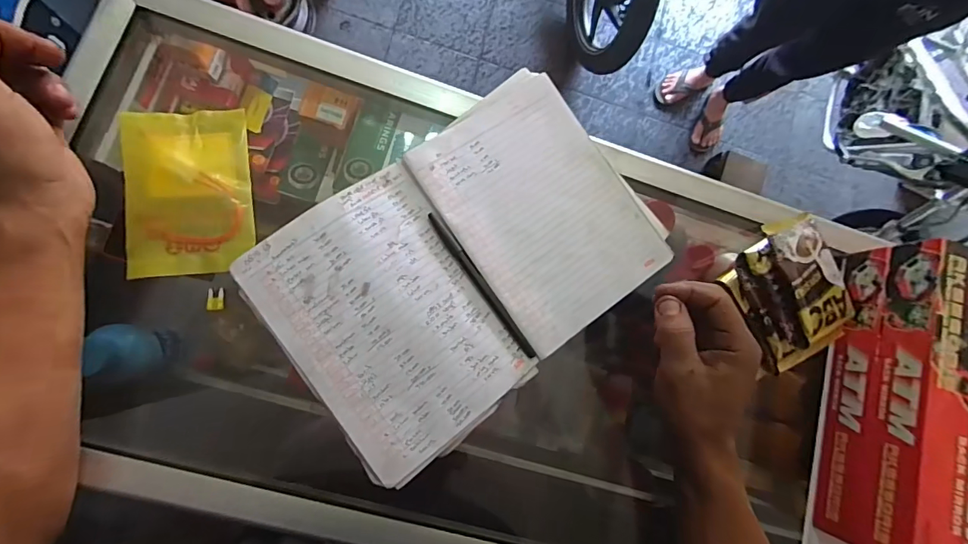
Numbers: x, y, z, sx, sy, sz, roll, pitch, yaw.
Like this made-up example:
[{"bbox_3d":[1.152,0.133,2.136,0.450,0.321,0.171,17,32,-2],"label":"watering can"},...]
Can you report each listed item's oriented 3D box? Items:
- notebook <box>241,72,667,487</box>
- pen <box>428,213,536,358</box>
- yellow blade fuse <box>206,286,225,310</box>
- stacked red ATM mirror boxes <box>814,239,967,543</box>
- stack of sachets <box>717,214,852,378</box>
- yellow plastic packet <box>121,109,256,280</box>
[{"bbox_3d":[-0.012,-0.010,0.372,0.318,0.029,0.212,-37,90,-10],"label":"notebook"},{"bbox_3d":[-0.002,0.012,0.375,0.010,0.005,0.145,-36,90,-10],"label":"pen"},{"bbox_3d":[-0.211,0.021,0.349,0.012,0.006,0.017,0,84,-8],"label":"yellow blade fuse"},{"bbox_3d":[0.441,0.128,0.394,0.216,0.081,0.262,16,82,-6],"label":"stacked red ATM mirror boxes"},{"bbox_3d":[0.281,0.018,0.399,0.105,0.046,0.128,-20,87,-10],"label":"stack of sachets"},{"bbox_3d":[-0.235,-0.064,0.353,0.092,0.012,0.129,-6,85,-9],"label":"yellow plastic packet"}]

